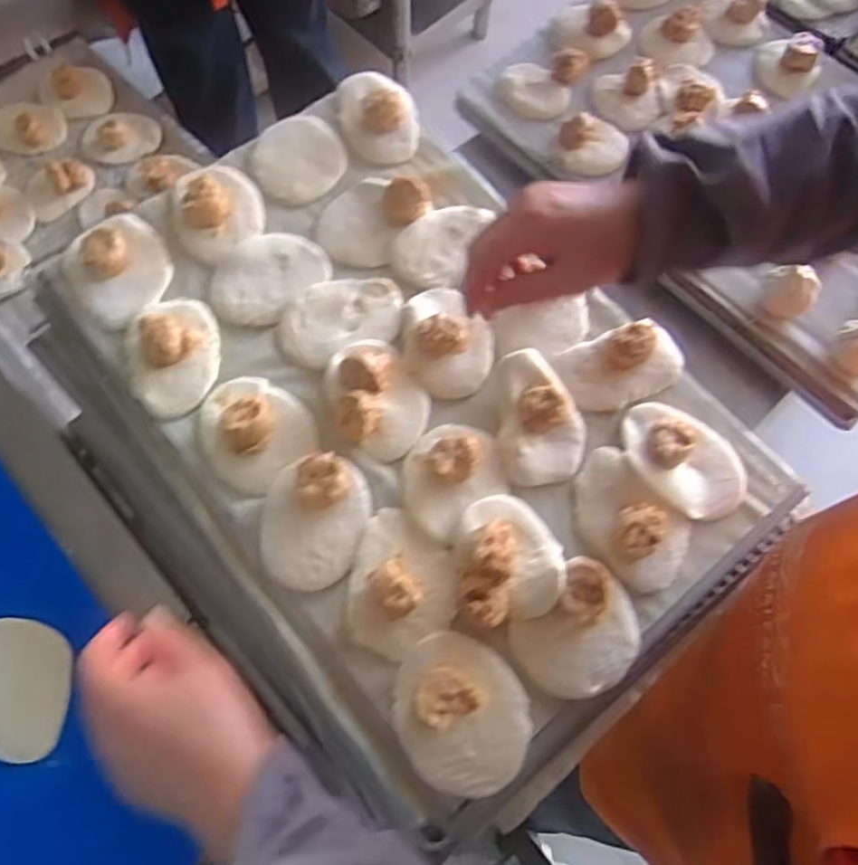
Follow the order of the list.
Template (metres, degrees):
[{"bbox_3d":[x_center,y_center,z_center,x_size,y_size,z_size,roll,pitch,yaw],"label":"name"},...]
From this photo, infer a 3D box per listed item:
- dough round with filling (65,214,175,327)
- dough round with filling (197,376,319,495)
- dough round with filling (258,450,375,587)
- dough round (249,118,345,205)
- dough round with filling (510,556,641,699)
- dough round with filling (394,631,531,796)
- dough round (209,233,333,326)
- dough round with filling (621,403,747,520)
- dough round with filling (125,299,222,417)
[{"bbox_3d":[-0.283,-0.155,0.596,0.092,0.028,0.095,1,69,-2],"label":"dough round with filling"},{"bbox_3d":[-0.149,-0.006,0.543,0.089,0.026,0.096,1,69,-2],"label":"dough round with filling"},{"bbox_3d":[-0.091,0.067,0.516,0.079,0.025,0.103,13,69,3],"label":"dough round with filling"},{"bbox_3d":[-0.132,-0.278,0.659,0.091,0.005,0.104,-16,70,-9],"label":"dough round"},{"bbox_3d":[0.115,0.152,0.494,0.093,0.031,0.082,-42,76,-16],"label":"dough round with filling"},{"bbox_3d":[0.023,0.201,0.472,0.093,0.030,0.107,-43,76,-16],"label":"dough round with filling"},{"bbox_3d":[-0.150,-0.145,0.609,0.108,0.004,0.078,-36,75,-15],"label":"dough round"},{"bbox_3d":[0.214,0.018,0.547,0.079,0.027,0.111,-37,75,-15],"label":"dough round with filling"},{"bbox_3d":[-0.222,-0.073,0.567,0.076,0.033,0.108,-14,70,-8],"label":"dough round with filling"}]

